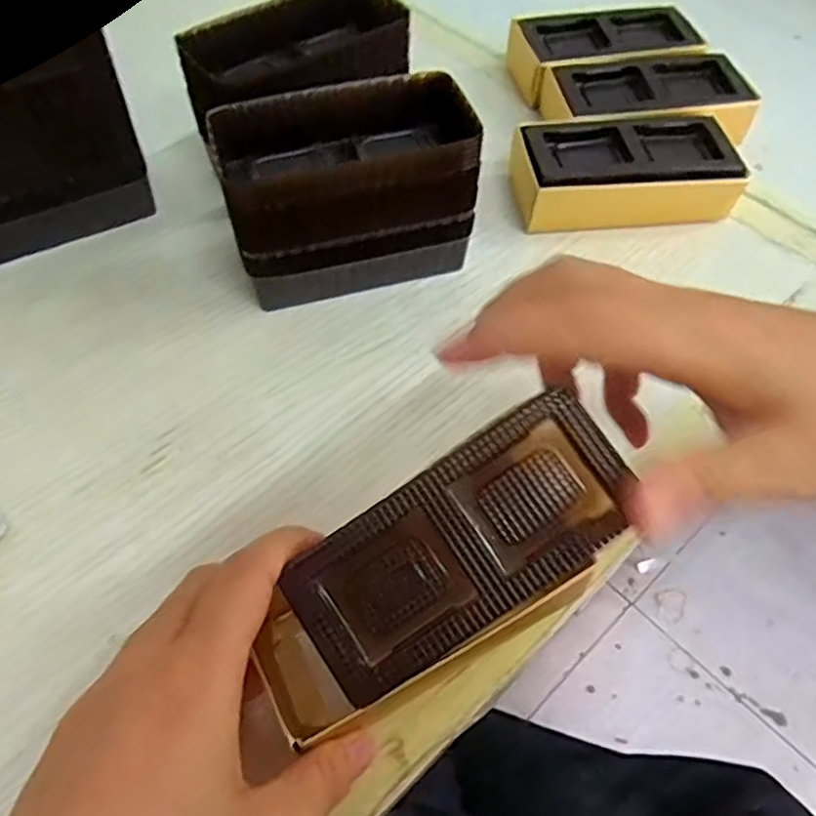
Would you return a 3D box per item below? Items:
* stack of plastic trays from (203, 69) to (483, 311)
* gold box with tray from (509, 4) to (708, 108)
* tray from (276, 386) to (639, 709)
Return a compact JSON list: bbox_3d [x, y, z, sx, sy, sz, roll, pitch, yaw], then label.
[{"bbox_3d":[-0.028,-0.099,0.327,0.119,0.080,0.068,-13,57,-10],"label":"stack of plastic trays"},{"bbox_3d":[0.129,-0.238,0.457,0.121,0.035,0.061,-9,57,-7],"label":"gold box with tray"},{"bbox_3d":[0.018,0.042,0.214,0.108,0.009,0.051,-34,83,-1],"label":"tray"}]

